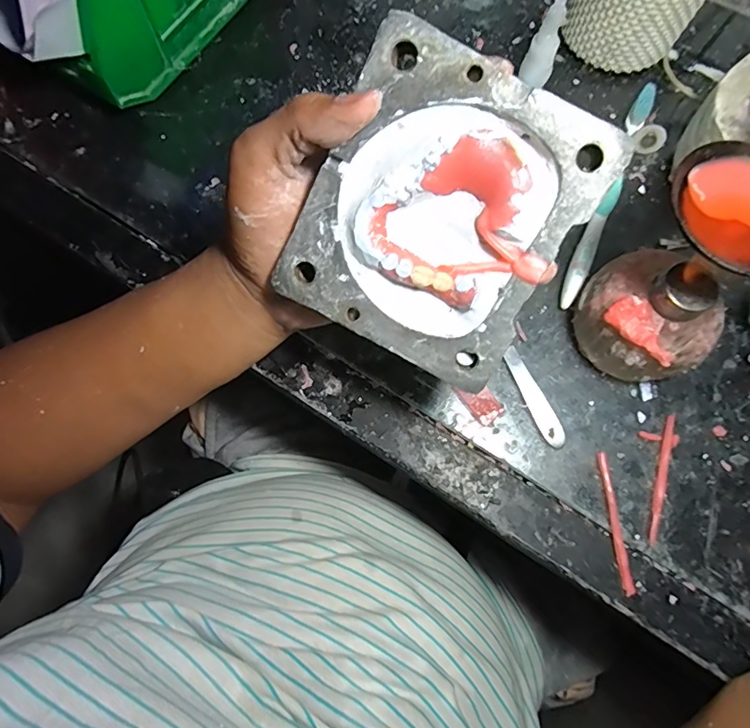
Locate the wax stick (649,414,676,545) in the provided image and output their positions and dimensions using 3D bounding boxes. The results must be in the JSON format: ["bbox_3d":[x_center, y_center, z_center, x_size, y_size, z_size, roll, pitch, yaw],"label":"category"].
[{"bbox_3d":[0.174,0.069,0.292,0.006,0.004,0.077,17,76,4],"label":"wax stick"}]

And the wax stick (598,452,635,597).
[{"bbox_3d":[0.142,0.094,0.286,0.006,0.004,0.080,-5,75,-2],"label":"wax stick"}]

